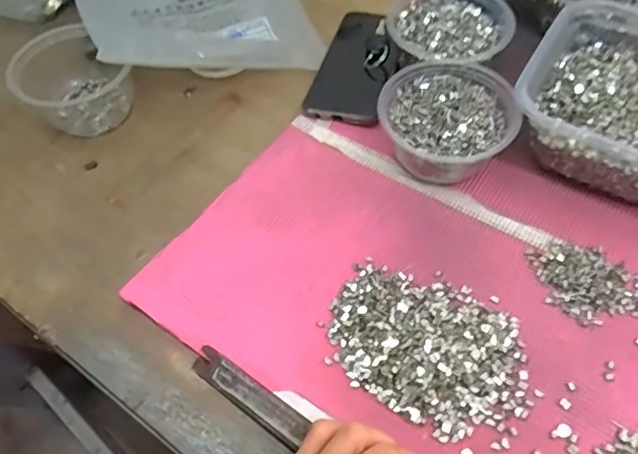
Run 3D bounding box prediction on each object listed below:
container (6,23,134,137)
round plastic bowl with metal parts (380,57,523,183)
[{"bbox_3d":[-0.242,-0.142,0.554,0.100,0.065,0.118,-29,59,-15],"label":"container"},{"bbox_3d":[0.113,-0.092,0.497,0.108,0.058,0.114,-2,56,3],"label":"round plastic bowl with metal parts"}]

